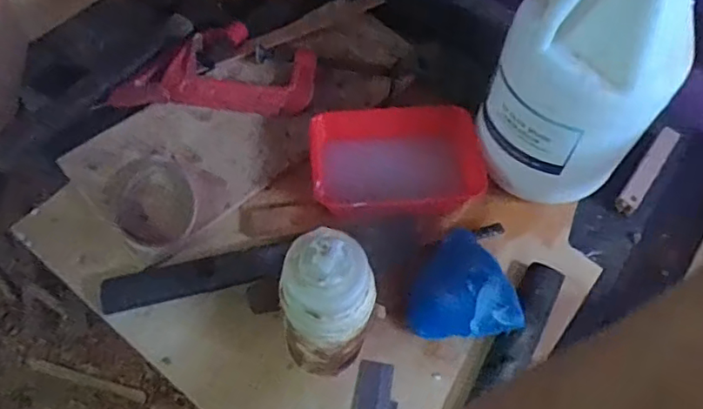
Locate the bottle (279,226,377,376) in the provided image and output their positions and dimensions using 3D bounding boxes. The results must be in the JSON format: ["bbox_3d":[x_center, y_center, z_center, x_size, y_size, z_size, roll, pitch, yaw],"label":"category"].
[{"bbox_3d":[-0.017,0.080,0.451,0.063,0.176,0.062,1,60,-2],"label":"bottle"}]

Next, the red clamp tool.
[{"bbox_3d":[-0.154,-0.161,0.677,0.221,0.028,0.129,2,60,-1],"label":"red clamp tool"}]

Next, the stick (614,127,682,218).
[{"bbox_3d":[0.338,-0.040,0.667,0.023,0.012,0.135,35,64,17],"label":"stick"}]

